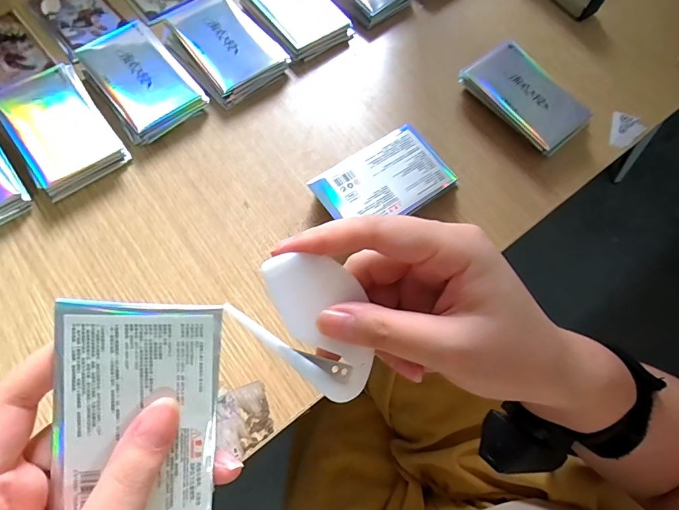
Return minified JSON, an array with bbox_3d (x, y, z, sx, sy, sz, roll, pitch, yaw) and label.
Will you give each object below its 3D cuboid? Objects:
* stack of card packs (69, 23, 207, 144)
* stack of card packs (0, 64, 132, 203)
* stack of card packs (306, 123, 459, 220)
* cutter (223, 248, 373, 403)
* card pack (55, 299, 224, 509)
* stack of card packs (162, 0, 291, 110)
[{"bbox_3d":[-0.162,-0.142,0.326,0.065,0.024,0.097,-37,74,-15],"label":"stack of card packs"},{"bbox_3d":[-0.213,-0.096,0.305,0.064,0.024,0.092,-35,74,-14],"label":"stack of card packs"},{"bbox_3d":[0.033,-0.052,0.301,0.096,0.024,0.065,-35,74,-15],"label":"stack of card packs"},{"bbox_3d":[-0.008,0.029,0.175,0.070,0.010,0.045,47,74,-21],"label":"cutter"},{"bbox_3d":[-0.077,0.065,0.152,0.057,0.004,0.093,3,93,-9],"label":"card pack"},{"bbox_3d":[-0.100,-0.178,0.343,0.073,0.021,0.098,-38,75,-15],"label":"stack of card packs"}]

